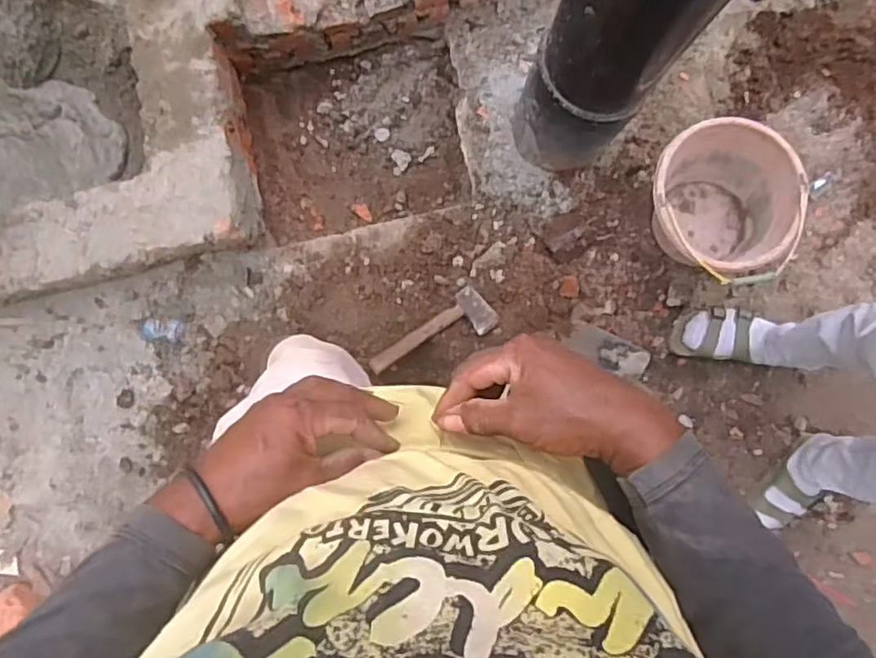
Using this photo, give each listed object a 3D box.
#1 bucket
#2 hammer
[{"bbox_3d":[0.538,-0.240,1.226,0.257,0.210,0.304,-11,89,0],"label":"bucket"},{"bbox_3d":[-0.014,0.010,1.278,0.281,0.036,0.096,-28,93,-17],"label":"hammer"}]

